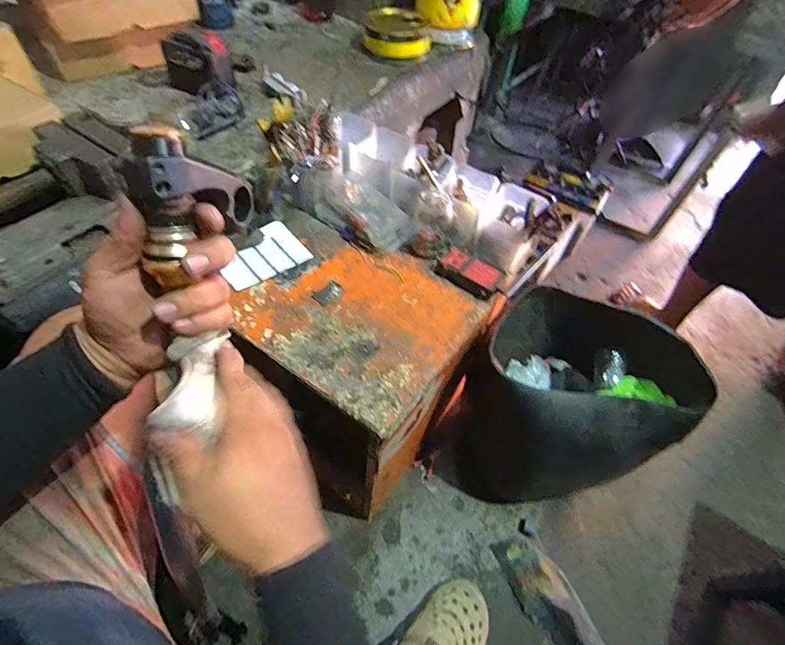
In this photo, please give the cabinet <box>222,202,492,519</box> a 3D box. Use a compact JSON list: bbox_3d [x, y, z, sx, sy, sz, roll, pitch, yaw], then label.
[{"bbox_3d":[-0.104,0.099,0.841,0.381,0.440,0.331,32,57,17],"label":"cabinet"}]

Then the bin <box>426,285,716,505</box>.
[{"bbox_3d":[0.344,0.179,0.903,0.374,0.393,0.407,36,59,19],"label":"bin"}]

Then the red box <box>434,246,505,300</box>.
[{"bbox_3d":[0.127,-0.081,0.706,0.102,0.027,0.060,34,58,18],"label":"red box"}]

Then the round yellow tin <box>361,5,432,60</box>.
[{"bbox_3d":[0.011,-0.710,1.056,0.164,0.058,0.162,0,54,-5],"label":"round yellow tin"}]

